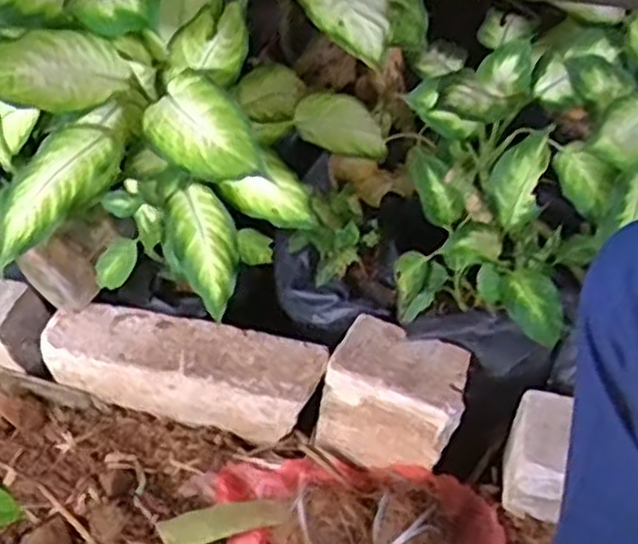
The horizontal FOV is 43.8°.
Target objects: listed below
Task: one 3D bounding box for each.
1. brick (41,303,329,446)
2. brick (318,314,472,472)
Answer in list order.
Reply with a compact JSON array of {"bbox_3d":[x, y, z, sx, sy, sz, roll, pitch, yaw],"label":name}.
[{"bbox_3d":[-0.151,0.111,0.896,0.301,0.118,0.077,11,54,5],"label":"brick"},{"bbox_3d":[0.081,0.134,0.859,0.139,0.115,0.119,21,56,13],"label":"brick"}]

